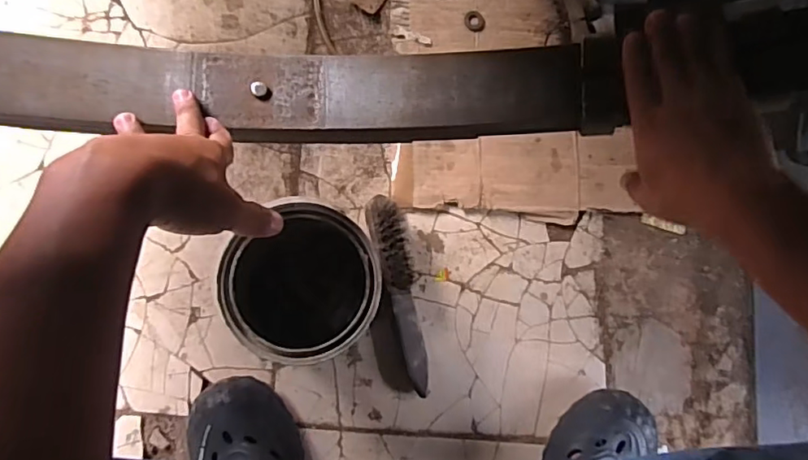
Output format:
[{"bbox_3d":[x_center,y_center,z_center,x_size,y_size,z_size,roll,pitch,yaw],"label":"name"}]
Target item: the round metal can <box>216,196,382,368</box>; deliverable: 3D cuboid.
[{"bbox_3d":[-0.107,0.057,0.597,0.150,0.157,0.145,1,82,-5],"label":"round metal can"}]

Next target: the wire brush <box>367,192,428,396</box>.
[{"bbox_3d":[-0.001,0.076,0.659,0.049,0.043,0.238,-14,84,-6],"label":"wire brush"}]

